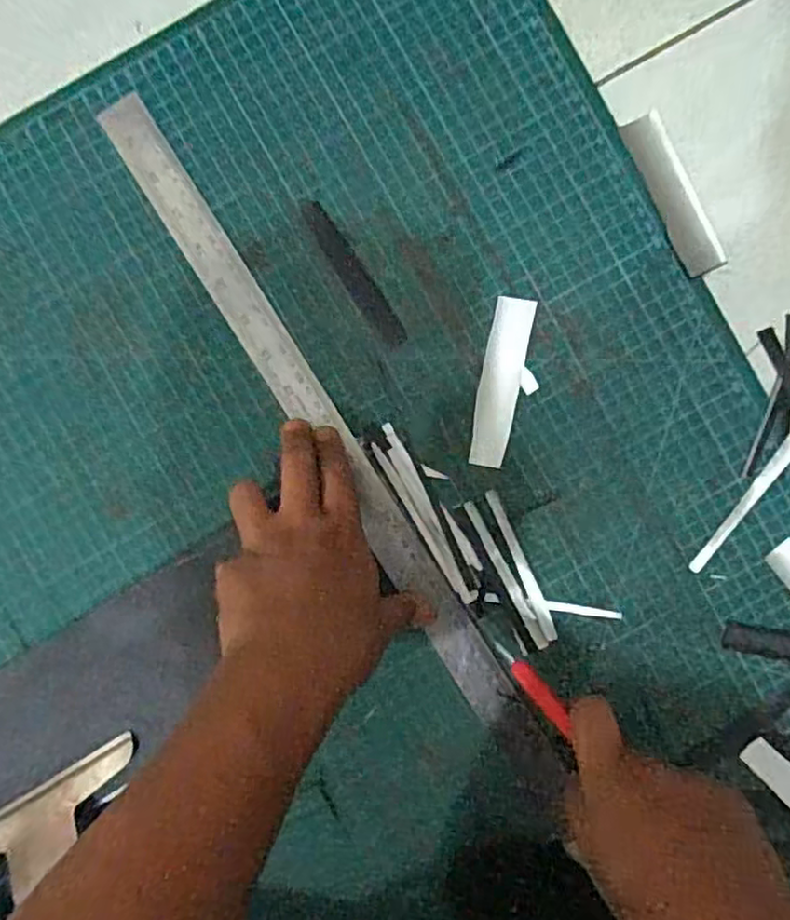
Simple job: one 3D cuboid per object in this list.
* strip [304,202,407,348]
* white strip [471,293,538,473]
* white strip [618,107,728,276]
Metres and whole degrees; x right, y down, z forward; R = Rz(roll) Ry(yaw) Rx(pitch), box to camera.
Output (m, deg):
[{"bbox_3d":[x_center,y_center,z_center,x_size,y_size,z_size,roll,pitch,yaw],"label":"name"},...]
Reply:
[{"bbox_3d":[-0.025,-0.112,0.402,0.017,0.004,0.099,-33,91,2],"label":"strip"},{"bbox_3d":[0.064,-0.046,0.400,0.024,0.004,0.101,11,95,-1],"label":"white strip"},{"bbox_3d":[0.167,-0.159,0.397,0.024,0.006,0.099,-25,91,2],"label":"white strip"}]

